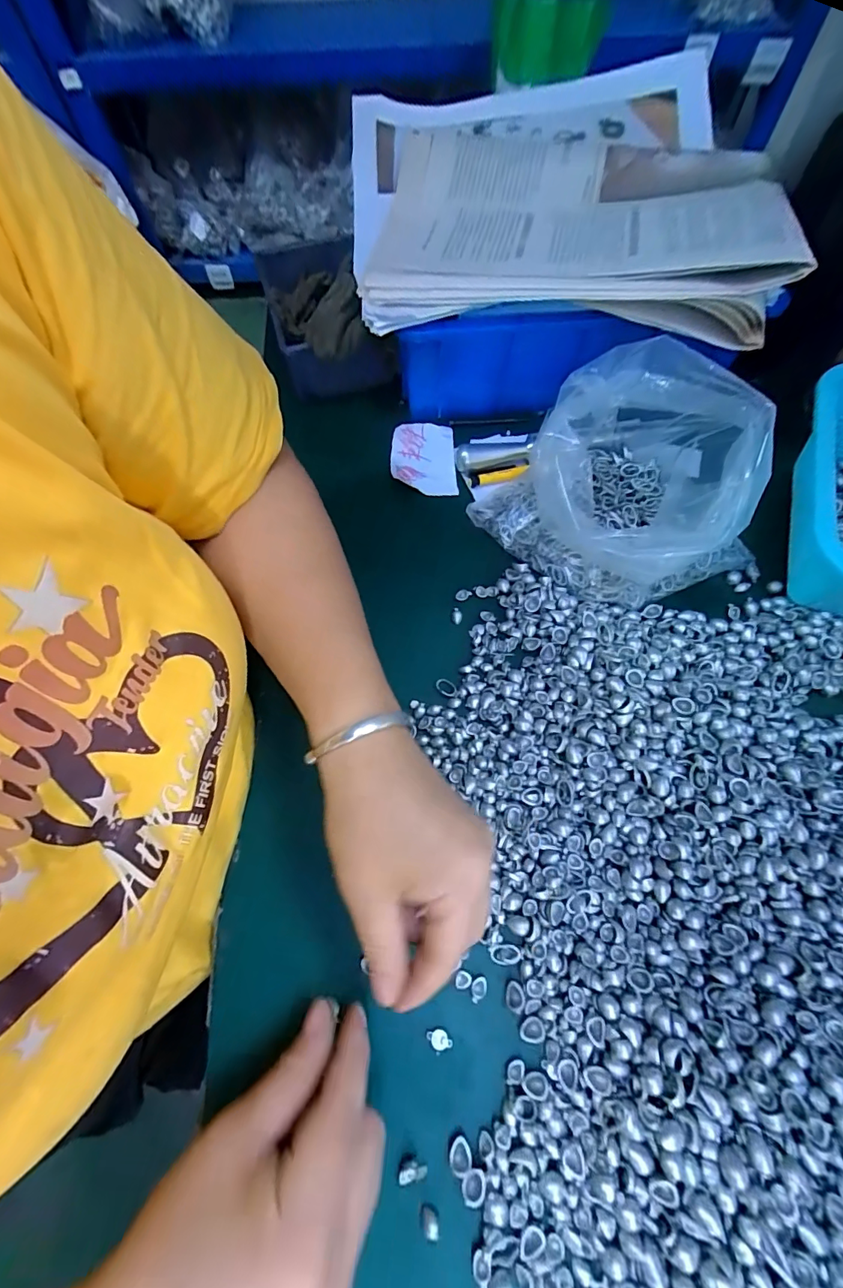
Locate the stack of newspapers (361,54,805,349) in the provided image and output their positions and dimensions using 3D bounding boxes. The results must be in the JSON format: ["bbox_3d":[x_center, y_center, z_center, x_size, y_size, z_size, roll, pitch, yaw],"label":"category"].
[{"bbox_3d":[0.090,-0.356,0.373,0.319,0.068,0.307,4,66,3],"label":"stack of newspapers"}]

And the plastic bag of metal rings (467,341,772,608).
[{"bbox_3d":[0.138,-0.106,0.309,0.167,0.090,0.123,40,73,17],"label":"plastic bag of metal rings"}]

